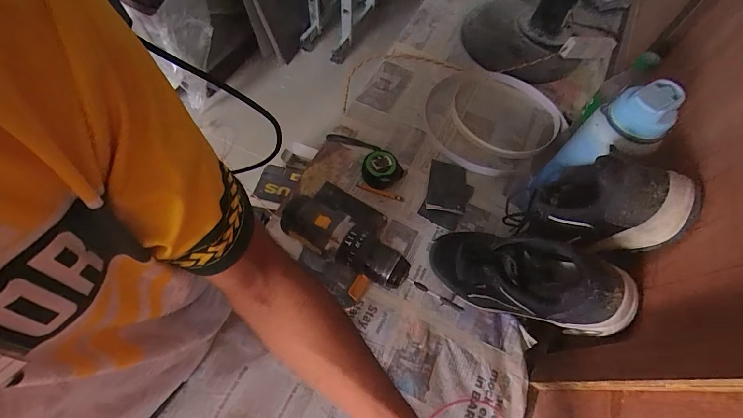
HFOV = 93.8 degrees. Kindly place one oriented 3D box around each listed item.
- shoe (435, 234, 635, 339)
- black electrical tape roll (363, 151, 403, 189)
[{"bbox_3d":[0.188,0.085,0.475,0.094,0.273,0.124,-48,115,-23],"label":"shoe"},{"bbox_3d":[0.018,-0.073,0.653,0.069,0.043,0.067,2,63,-3],"label":"black electrical tape roll"}]

